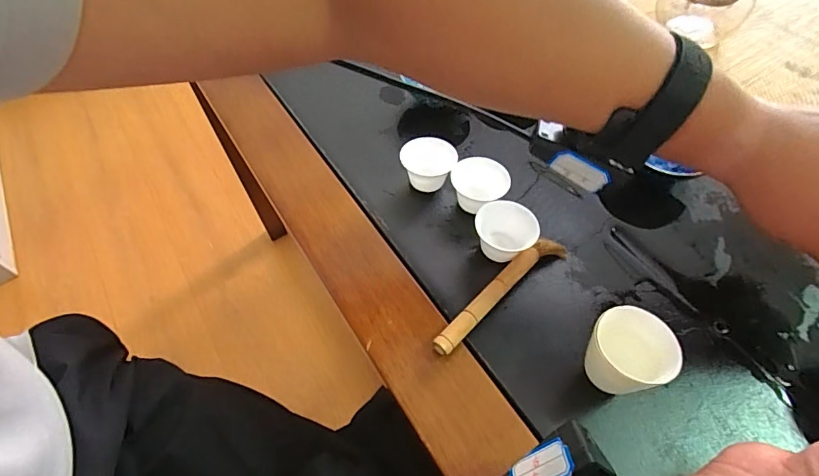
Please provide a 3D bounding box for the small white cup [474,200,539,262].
[{"bbox_3d":[0.081,-0.005,0.382,0.048,0.028,0.043,38,65,24],"label":"small white cup"}]

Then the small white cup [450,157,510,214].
[{"bbox_3d":[0.063,-0.047,0.418,0.046,0.034,0.055,29,62,20],"label":"small white cup"}]

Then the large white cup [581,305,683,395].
[{"bbox_3d":[0.151,0.079,0.311,0.052,0.044,0.044,21,59,15],"label":"large white cup"}]

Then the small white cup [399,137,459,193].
[{"bbox_3d":[0.019,-0.067,0.431,0.050,0.036,0.046,-1,56,2],"label":"small white cup"}]

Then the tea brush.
[{"bbox_3d":[0.074,0.040,0.361,0.145,0.014,0.021,-37,62,-20],"label":"tea brush"}]

